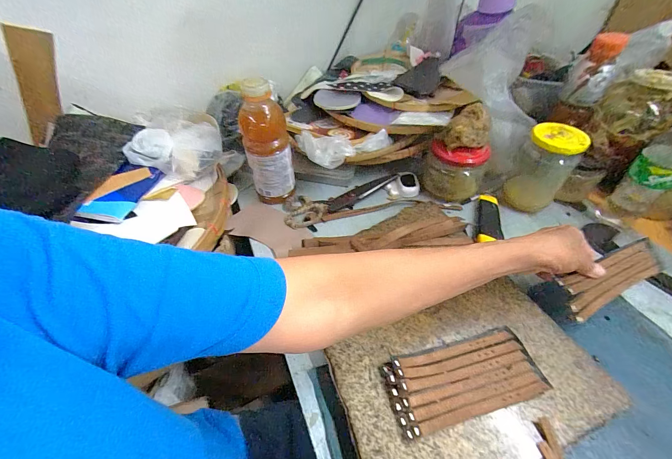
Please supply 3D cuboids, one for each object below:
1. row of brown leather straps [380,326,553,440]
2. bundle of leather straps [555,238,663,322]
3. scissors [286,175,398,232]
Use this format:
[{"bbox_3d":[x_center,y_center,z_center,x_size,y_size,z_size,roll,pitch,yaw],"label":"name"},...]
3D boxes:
[{"bbox_3d":[0.128,0.150,0.298,0.147,0.016,0.066,-12,46,-7],"label":"row of brown leather straps"},{"bbox_3d":[0.321,0.056,0.342,0.134,0.023,0.045,-27,77,-6],"label":"bundle of leather straps"},{"bbox_3d":[0.005,-0.062,0.546,0.220,0.021,0.072,-27,50,-21],"label":"scissors"}]

